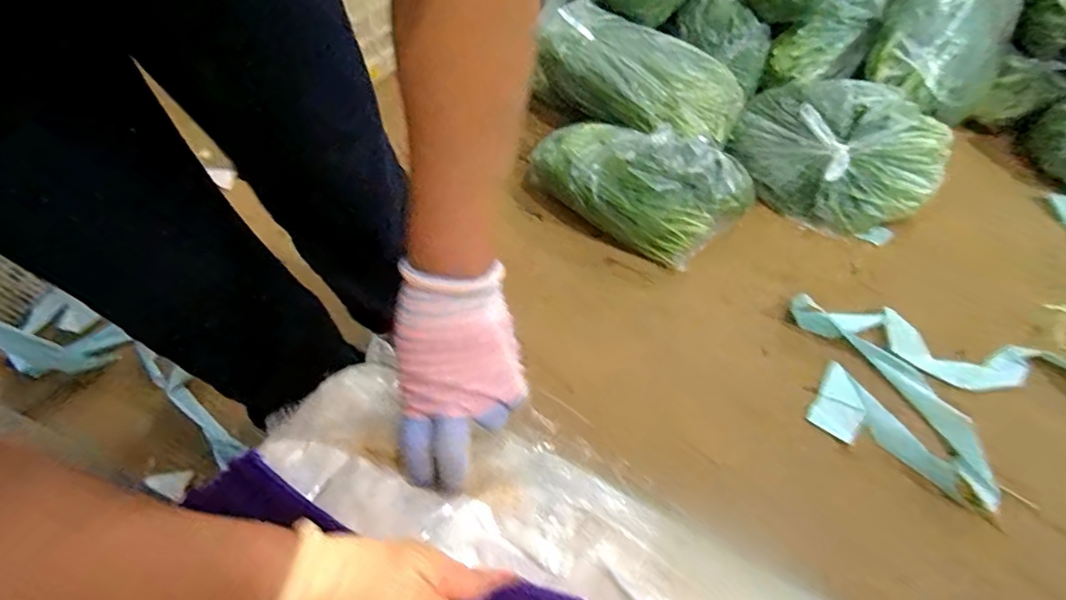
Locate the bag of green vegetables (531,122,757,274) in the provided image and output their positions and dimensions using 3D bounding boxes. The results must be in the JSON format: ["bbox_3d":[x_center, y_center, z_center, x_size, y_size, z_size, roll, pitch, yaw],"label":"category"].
[{"bbox_3d":[0.217,-0.227,1.063,0.396,0.183,0.222,26,63,15],"label":"bag of green vegetables"}]

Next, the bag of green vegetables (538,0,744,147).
[{"bbox_3d":[0.221,-0.464,1.138,0.428,0.133,0.197,35,66,19],"label":"bag of green vegetables"}]

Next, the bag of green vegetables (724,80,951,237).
[{"bbox_3d":[0.622,-0.310,1.102,0.274,0.172,0.366,-36,66,-19],"label":"bag of green vegetables"}]

